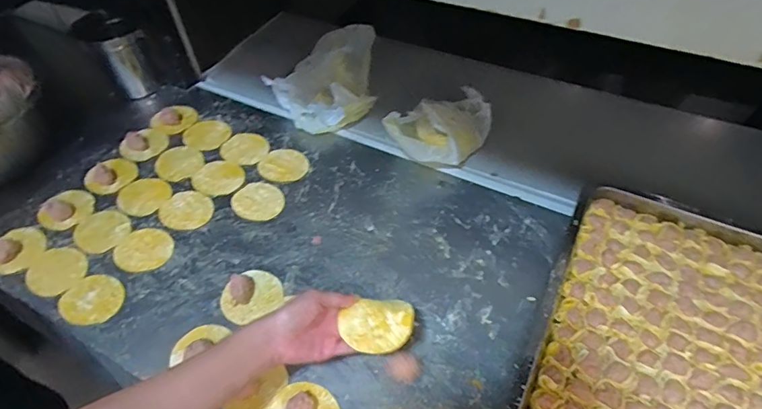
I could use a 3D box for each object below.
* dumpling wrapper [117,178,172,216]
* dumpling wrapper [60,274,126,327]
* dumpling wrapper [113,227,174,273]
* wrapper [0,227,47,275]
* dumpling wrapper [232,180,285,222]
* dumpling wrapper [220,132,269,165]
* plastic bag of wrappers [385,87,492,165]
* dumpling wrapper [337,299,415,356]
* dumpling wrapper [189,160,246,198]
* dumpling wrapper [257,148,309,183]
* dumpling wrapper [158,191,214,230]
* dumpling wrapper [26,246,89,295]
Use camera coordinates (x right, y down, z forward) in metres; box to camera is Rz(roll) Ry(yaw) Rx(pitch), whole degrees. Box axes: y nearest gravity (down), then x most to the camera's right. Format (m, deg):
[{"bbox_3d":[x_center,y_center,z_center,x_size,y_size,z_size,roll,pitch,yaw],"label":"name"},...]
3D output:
[{"bbox_3d":[-0.390,-0.013,0.751,0.080,0.006,0.074,1,52,-1],"label":"dumpling wrapper"},{"bbox_3d":[-0.395,0.132,0.626,0.084,0.005,0.074,28,61,24],"label":"dumpling wrapper"},{"bbox_3d":[-0.352,0.068,0.680,0.087,0.006,0.074,21,54,20],"label":"dumpling wrapper"},{"bbox_3d":[-0.543,0.065,0.681,0.069,0.014,0.079,10,51,12],"label":"wrapper"},{"bbox_3d":[-0.195,-0.007,0.733,0.084,0.005,0.072,12,52,13],"label":"dumpling wrapper"},{"bbox_3d":[-0.240,-0.101,0.815,0.084,0.006,0.066,17,61,16],"label":"dumpling wrapper"},{"bbox_3d":[0.093,-0.124,0.750,0.115,0.099,0.170,32,59,27],"label":"plastic bag of wrappers"},{"bbox_3d":[-0.003,0.135,0.509,0.078,0.014,0.059,-3,53,-1],"label":"dumpling wrapper"},{"bbox_3d":[-0.274,-0.047,0.770,0.088,0.004,0.076,12,52,13],"label":"dumpling wrapper"},{"bbox_3d":[-0.165,-0.067,0.779,0.083,0.005,0.071,11,55,6],"label":"dumpling wrapper"},{"bbox_3d":[-0.308,0.006,0.727,0.082,0.009,0.076,-2,56,2],"label":"dumpling wrapper"},{"bbox_3d":[-0.469,0.096,0.661,0.088,0.007,0.075,29,54,25],"label":"dumpling wrapper"}]

